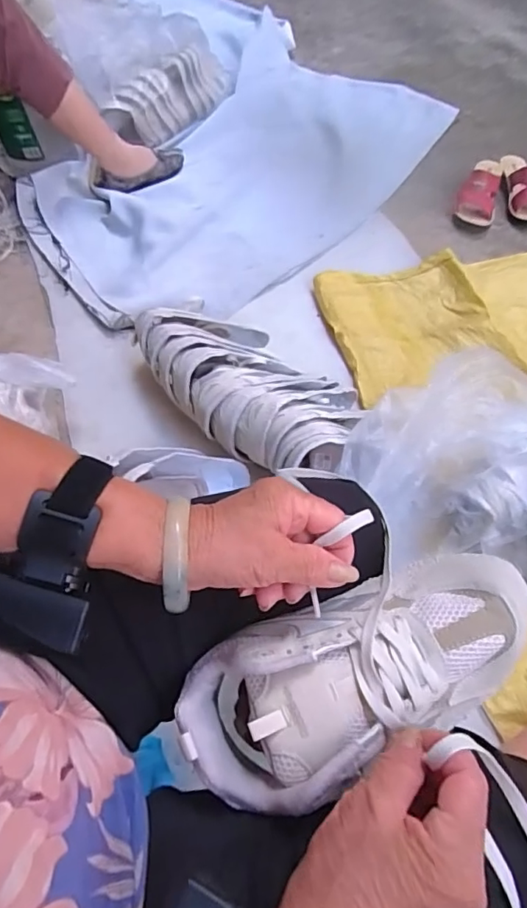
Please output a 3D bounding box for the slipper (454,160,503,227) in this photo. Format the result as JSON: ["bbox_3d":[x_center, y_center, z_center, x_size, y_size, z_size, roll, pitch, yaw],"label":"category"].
[{"bbox_3d":[0.499,-0.601,1.213,0.089,0.086,0.196,21,63,15],"label":"slipper"}]

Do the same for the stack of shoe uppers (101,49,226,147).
[{"bbox_3d":[-0.224,-0.876,1.309,0.349,0.140,0.094,-42,65,-16],"label":"stack of shoe uppers"}]

